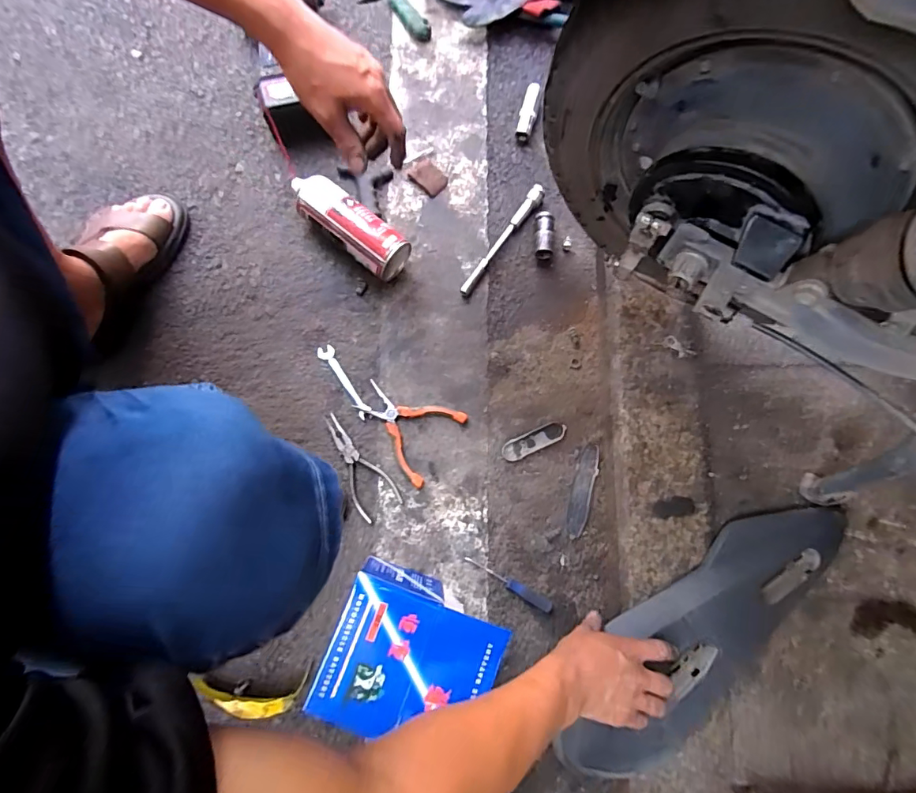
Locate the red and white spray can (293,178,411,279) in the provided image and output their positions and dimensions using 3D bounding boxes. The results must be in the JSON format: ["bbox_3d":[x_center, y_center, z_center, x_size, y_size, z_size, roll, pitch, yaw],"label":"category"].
[{"bbox_3d":[-0.155,-0.239,0.658,0.181,0.063,0.062,40,81,4],"label":"red and white spray can"}]

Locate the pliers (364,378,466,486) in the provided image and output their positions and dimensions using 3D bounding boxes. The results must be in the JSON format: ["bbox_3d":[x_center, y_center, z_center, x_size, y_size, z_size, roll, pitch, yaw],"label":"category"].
[{"bbox_3d":[-0.072,0.055,0.643,0.138,0.015,0.114,19,80,5],"label":"pliers"}]

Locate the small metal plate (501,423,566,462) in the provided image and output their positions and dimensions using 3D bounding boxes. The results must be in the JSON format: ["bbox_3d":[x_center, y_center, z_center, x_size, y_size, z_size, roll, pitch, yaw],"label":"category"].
[{"bbox_3d":[0.107,0.063,0.658,0.095,0.004,0.030,-23,83,-6],"label":"small metal plate"}]

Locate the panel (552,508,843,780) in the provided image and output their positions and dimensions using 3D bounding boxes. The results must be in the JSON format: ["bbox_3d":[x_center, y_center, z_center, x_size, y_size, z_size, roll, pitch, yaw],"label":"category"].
[{"bbox_3d":[0.286,0.278,0.566,0.155,0.048,0.430,44,84,8],"label":"panel"}]

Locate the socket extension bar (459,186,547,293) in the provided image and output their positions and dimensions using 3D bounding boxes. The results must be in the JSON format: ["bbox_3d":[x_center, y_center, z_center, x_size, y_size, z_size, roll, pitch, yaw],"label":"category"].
[{"bbox_3d":[0.063,-0.231,0.689,0.021,0.017,0.198,37,82,7],"label":"socket extension bar"}]

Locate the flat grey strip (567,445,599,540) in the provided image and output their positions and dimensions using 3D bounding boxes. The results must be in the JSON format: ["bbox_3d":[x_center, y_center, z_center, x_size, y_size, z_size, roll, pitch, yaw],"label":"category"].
[{"bbox_3d":[0.173,0.130,0.647,0.028,0.006,0.126,13,81,-1],"label":"flat grey strip"}]

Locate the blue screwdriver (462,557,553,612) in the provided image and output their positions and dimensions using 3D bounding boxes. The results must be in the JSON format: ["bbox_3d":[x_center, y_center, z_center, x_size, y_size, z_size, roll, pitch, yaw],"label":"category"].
[{"bbox_3d":[0.067,0.249,0.622,0.127,0.014,0.016,29,81,2],"label":"blue screwdriver"}]

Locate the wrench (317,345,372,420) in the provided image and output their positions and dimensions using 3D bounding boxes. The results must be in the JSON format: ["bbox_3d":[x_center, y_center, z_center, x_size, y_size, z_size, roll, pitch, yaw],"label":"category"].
[{"bbox_3d":[-0.159,-0.022,0.657,0.022,0.013,0.116,-34,84,-7],"label":"wrench"}]

